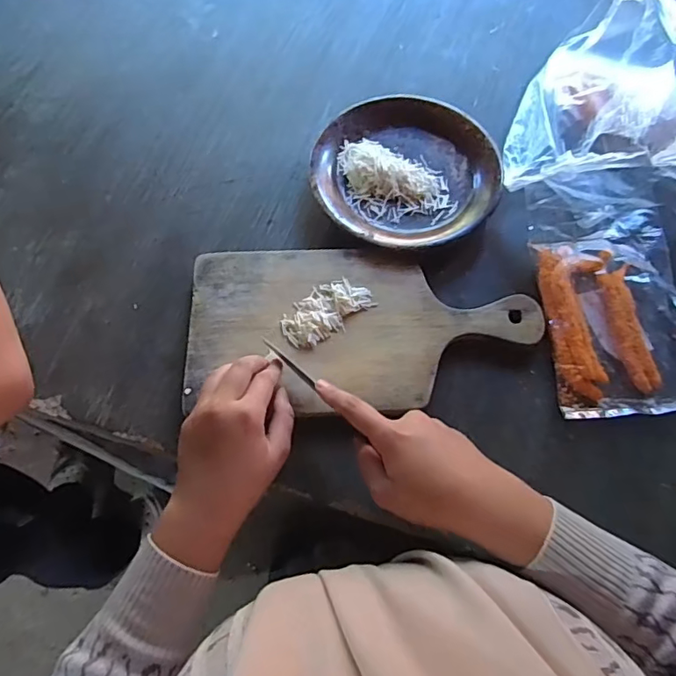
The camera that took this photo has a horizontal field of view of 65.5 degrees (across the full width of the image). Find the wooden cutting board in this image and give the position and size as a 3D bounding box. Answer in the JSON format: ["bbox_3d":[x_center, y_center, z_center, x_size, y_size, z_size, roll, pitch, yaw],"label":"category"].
[{"bbox_3d":[0.022,-0.011,0.475,0.307,0.018,0.154,-2,67,-1],"label":"wooden cutting board"}]

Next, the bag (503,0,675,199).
[{"bbox_3d":[0.328,-0.224,0.530,0.275,0.090,0.232,14,67,6],"label":"bag"}]

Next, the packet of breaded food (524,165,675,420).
[{"bbox_3d":[0.255,-0.053,0.491,0.135,0.026,0.246,-3,67,-1],"label":"packet of breaded food"}]

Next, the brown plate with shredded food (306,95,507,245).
[{"bbox_3d":[0.069,-0.167,0.539,0.184,0.027,0.176,0,67,0],"label":"brown plate with shredded food"}]

